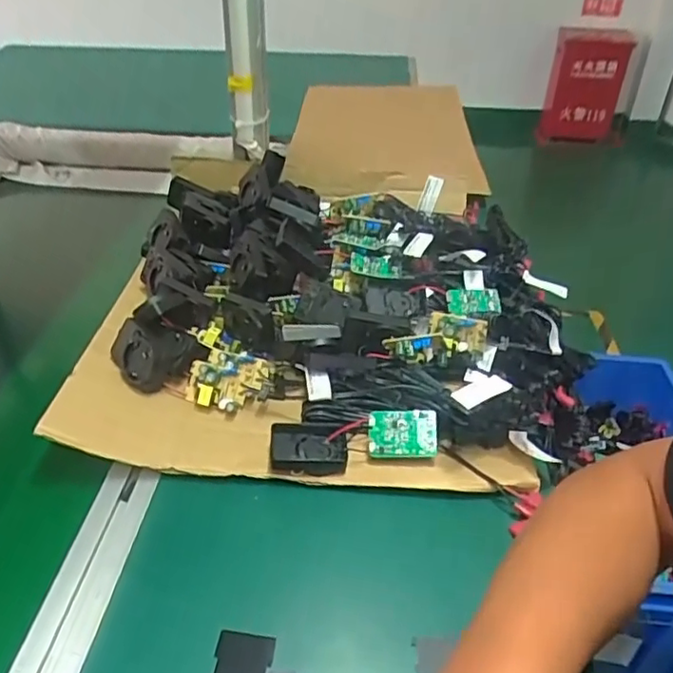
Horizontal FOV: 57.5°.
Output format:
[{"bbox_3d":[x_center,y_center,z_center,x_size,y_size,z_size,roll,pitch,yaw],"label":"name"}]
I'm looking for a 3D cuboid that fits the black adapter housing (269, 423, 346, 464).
[{"bbox_3d":[-0.022,0.088,0.483,0.059,0.016,0.044,1,36,-3],"label":"black adapter housing"}]

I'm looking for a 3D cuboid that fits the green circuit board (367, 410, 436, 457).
[{"bbox_3d":[0.052,0.075,0.477,0.052,0.004,0.035,0,80,9],"label":"green circuit board"}]

